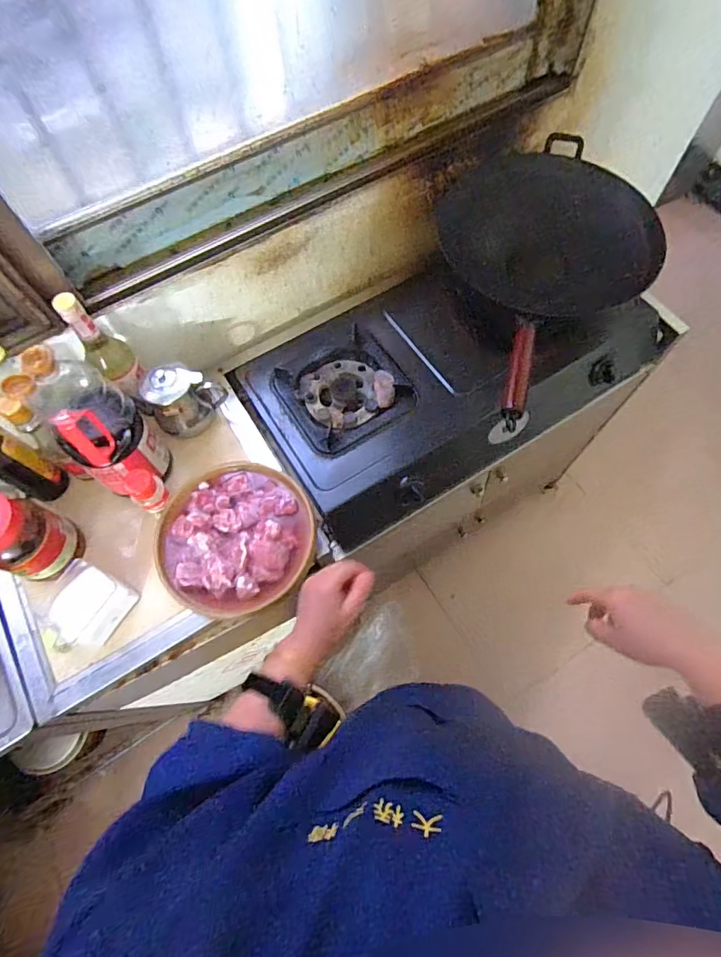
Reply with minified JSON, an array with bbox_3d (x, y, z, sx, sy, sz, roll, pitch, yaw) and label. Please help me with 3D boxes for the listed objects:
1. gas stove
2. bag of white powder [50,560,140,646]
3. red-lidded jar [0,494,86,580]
[{"bbox_3d":[0.169,-0.194,0.878,0.698,0.146,0.360,-27,69,-9],"label":"gas stove"},{"bbox_3d":[-0.383,0.183,0.676,0.083,0.065,0.097,23,70,11],"label":"bag of white powder"},{"bbox_3d":[-0.479,0.082,0.670,0.087,0.148,0.094,-1,67,2],"label":"red-lidded jar"}]

